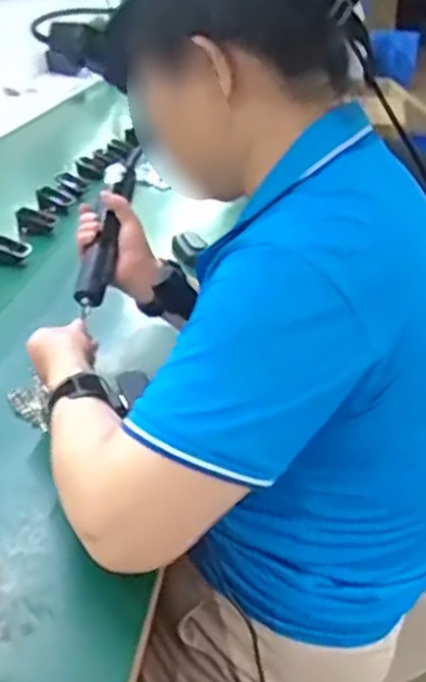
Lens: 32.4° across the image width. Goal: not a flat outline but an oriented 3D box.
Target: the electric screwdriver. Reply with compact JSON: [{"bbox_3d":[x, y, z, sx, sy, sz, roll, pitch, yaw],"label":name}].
[{"bbox_3d":[-0.123,-0.131,0.867,0.036,0.033,0.228,6,59,11],"label":"electric screwdriver"}]

